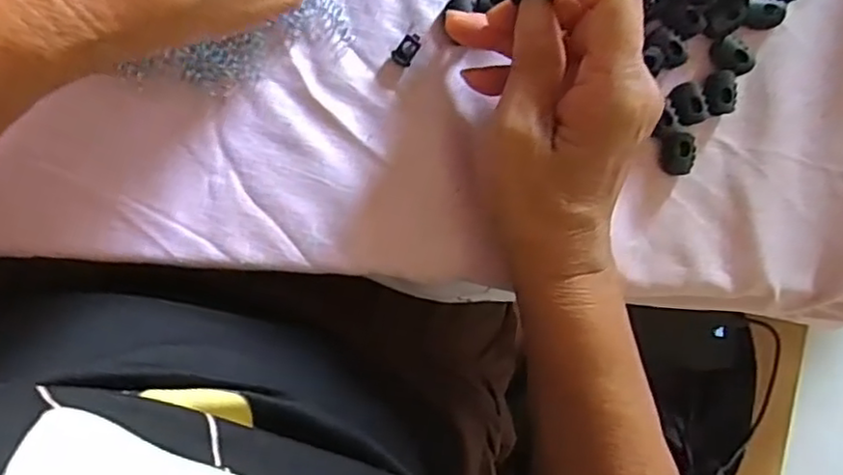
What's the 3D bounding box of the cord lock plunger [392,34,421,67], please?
[{"bbox_3d":[-0.006,-0.090,0.323,0.010,0.004,0.016,33,88,-9],"label":"cord lock plunger"}]

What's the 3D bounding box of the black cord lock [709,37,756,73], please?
[{"bbox_3d":[0.159,-0.093,0.344,0.016,0.008,0.022,-37,98,-5],"label":"black cord lock"}]

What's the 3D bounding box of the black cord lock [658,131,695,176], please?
[{"bbox_3d":[0.131,-0.043,0.345,0.017,0.010,0.021,0,93,-9],"label":"black cord lock"}]

